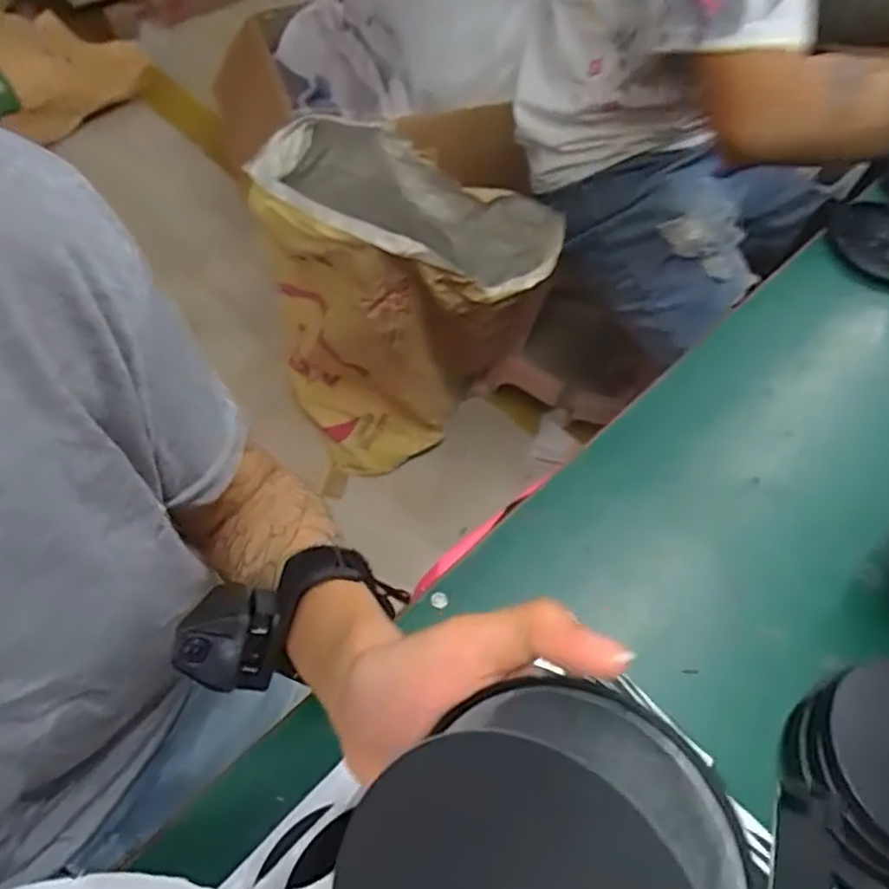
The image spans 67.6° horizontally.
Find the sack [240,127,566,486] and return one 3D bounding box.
[{"bbox_3d":[-0.070,-0.179,1.069,0.405,0.548,0.238,16,64,6],"label":"sack"}]

